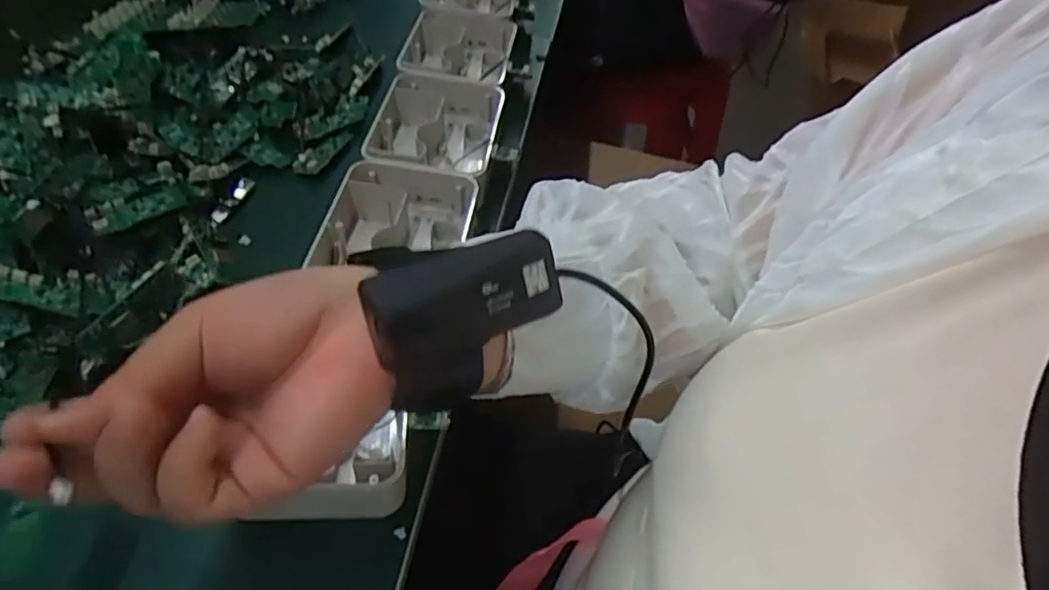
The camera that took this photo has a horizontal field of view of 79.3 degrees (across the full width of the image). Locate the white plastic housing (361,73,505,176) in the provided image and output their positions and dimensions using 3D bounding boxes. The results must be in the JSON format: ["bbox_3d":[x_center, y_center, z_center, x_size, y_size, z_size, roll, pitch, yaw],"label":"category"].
[{"bbox_3d":[-0.073,-0.128,0.535,0.097,0.057,0.122,5,47,0],"label":"white plastic housing"}]

